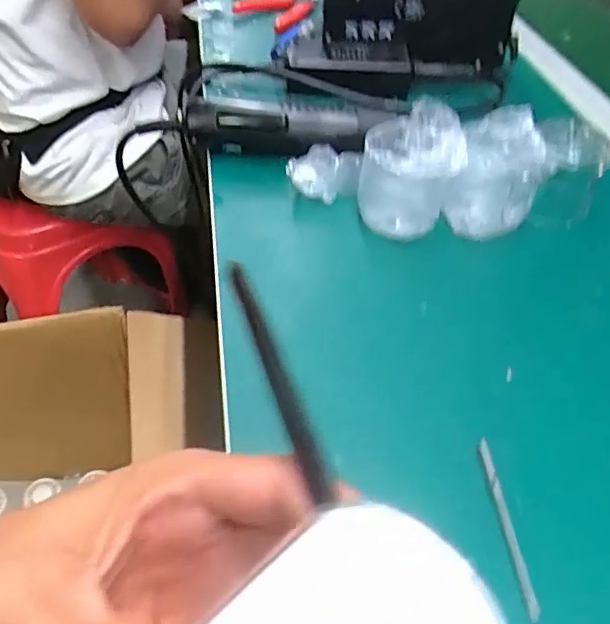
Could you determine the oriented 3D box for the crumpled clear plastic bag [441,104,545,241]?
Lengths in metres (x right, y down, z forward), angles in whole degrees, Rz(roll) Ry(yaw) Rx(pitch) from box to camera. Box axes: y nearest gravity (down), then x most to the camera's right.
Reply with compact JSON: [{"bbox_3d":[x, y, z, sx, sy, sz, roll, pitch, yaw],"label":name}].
[{"bbox_3d":[0.132,-0.092,0.395,0.061,0.065,0.061,15,47,10],"label":"crumpled clear plastic bag"}]

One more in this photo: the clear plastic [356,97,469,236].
[{"bbox_3d":[0.071,-0.095,0.387,0.065,0.076,0.047,11,47,7],"label":"clear plastic"}]

